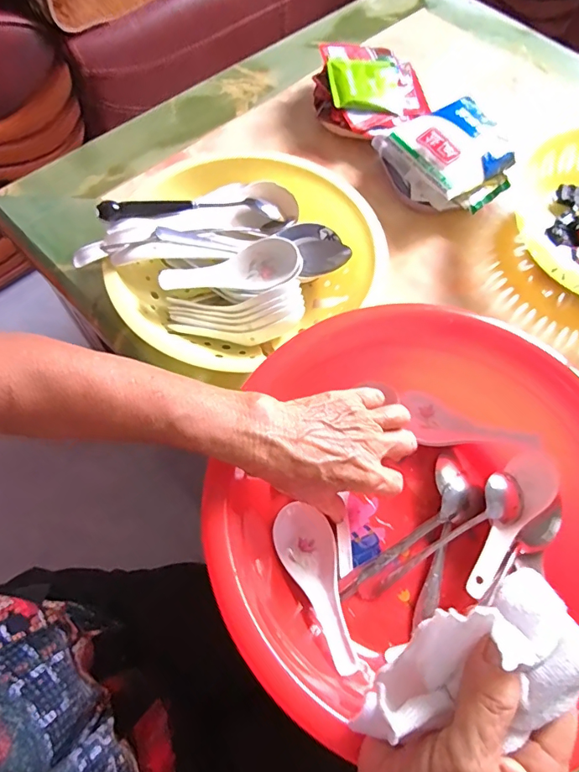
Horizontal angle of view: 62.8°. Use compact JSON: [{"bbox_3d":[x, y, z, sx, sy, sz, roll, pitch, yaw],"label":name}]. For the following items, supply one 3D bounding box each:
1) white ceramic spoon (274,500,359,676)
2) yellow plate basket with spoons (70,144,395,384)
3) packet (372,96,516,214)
[{"bbox_3d":[0.023,0.148,0.356,0.045,0.027,0.122,-16,45,-9],"label":"white ceramic spoon"},{"bbox_3d":[-0.048,-0.131,0.470,0.260,0.081,0.215,-39,71,-18],"label":"yellow plate basket with spoons"},{"bbox_3d":[0.184,-0.254,0.544,0.130,0.064,0.128,-22,67,-12],"label":"packet"}]

